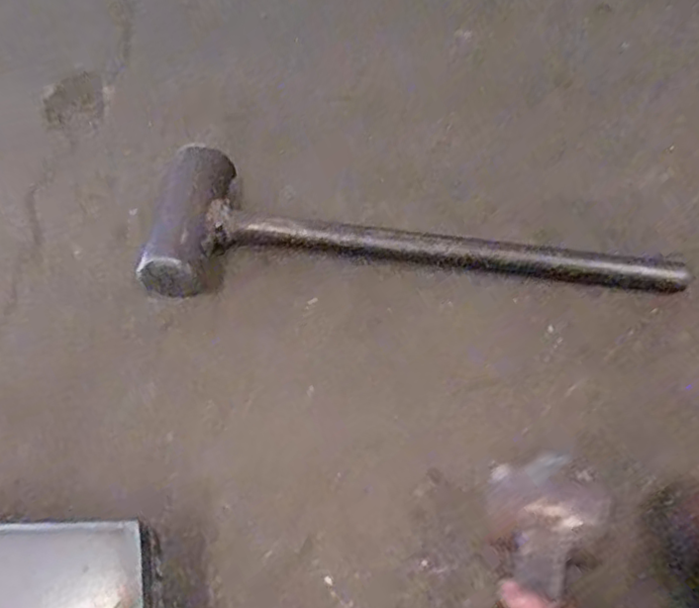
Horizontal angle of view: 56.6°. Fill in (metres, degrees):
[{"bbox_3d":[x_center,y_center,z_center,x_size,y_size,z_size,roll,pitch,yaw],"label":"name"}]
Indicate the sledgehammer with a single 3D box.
[{"bbox_3d":[0.068,-0.077,0.689,0.537,0.074,0.170,0,61,0],"label":"sledgehammer"}]

